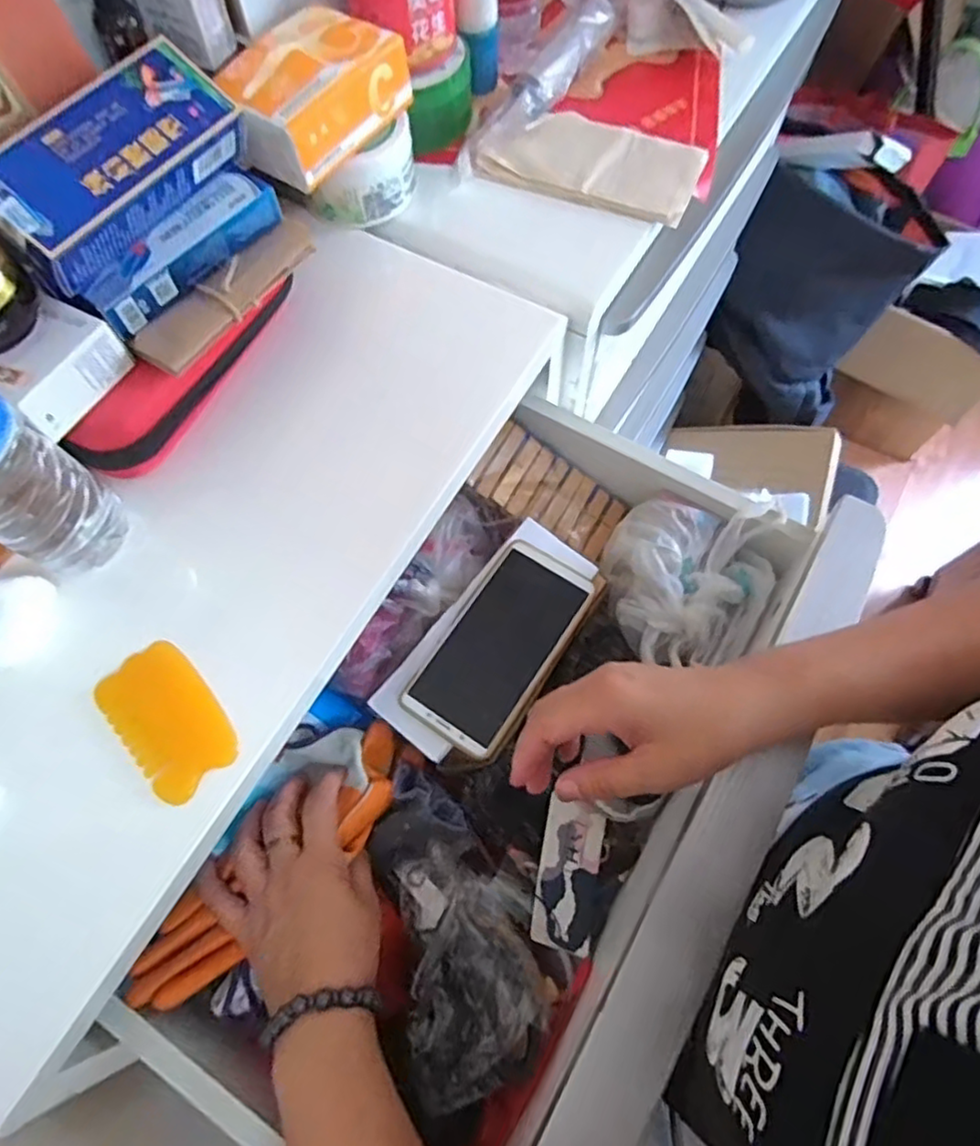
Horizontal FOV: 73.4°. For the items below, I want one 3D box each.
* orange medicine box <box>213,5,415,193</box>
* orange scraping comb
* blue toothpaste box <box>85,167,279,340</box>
[{"bbox_3d":[-0.127,-0.338,0.463,0.085,0.049,0.123,35,73,15],"label":"orange medicine box"},{"bbox_3d":[-0.187,0.084,0.384,0.052,0.007,0.088,-41,72,-14],"label":"orange scraping comb"},{"bbox_3d":[-0.195,-0.206,0.421,0.033,0.031,0.136,34,73,15],"label":"blue toothpaste box"}]

